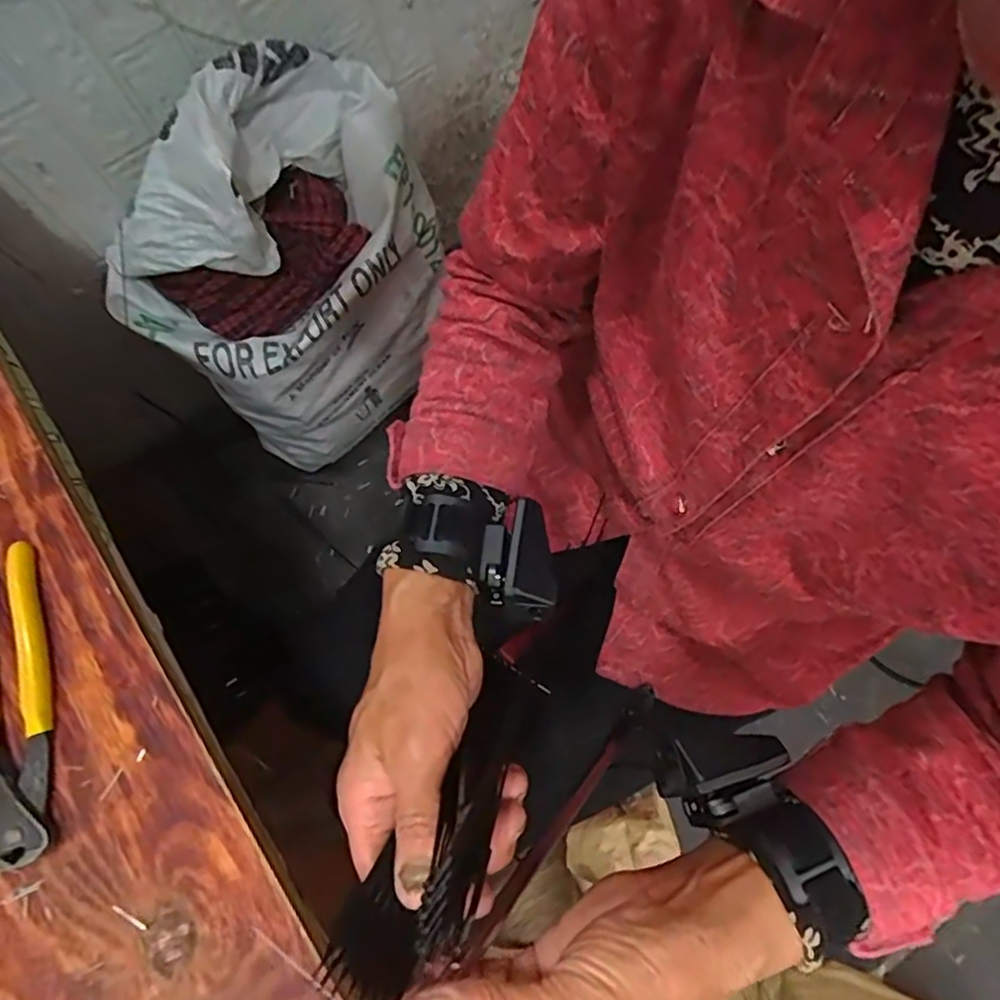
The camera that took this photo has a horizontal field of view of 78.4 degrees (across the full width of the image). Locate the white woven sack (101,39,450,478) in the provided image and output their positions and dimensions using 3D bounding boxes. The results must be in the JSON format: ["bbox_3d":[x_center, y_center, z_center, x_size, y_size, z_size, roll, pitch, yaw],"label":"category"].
[{"bbox_3d":[-0.271,-0.312,0.857,0.410,0.498,0.229,-42,79,-8],"label":"white woven sack"}]

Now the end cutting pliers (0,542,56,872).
[{"bbox_3d":[-0.269,0.108,0.331,0.049,0.015,0.164,-17,76,-3],"label":"end cutting pliers"}]

